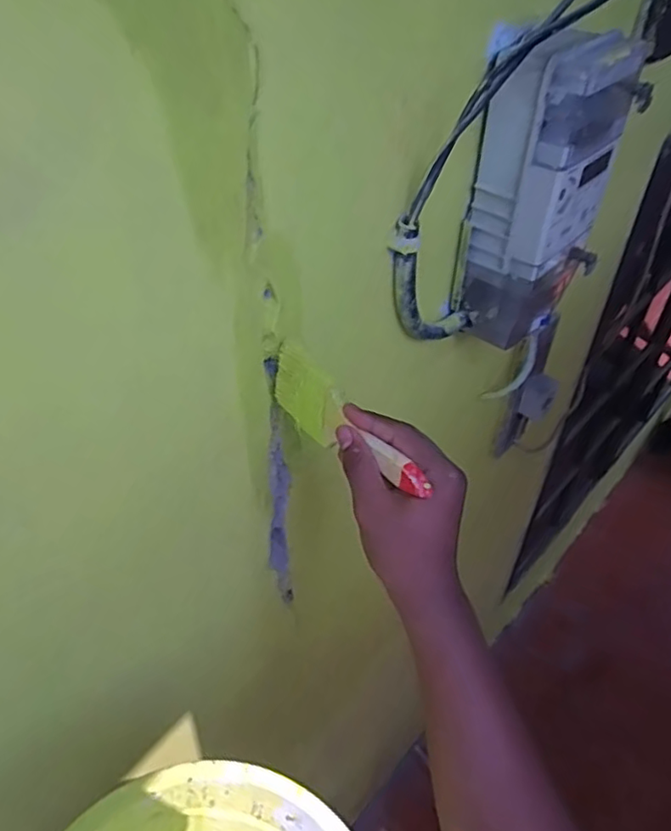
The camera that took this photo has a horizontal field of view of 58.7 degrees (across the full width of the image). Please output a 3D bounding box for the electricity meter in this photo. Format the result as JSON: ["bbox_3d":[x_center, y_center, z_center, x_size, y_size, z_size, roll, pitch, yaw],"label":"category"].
[{"bbox_3d":[0.215,-0.221,0.609,0.141,0.277,0.082,-30,51,-26],"label":"electricity meter"}]

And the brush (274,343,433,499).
[{"bbox_3d":[0.004,0.008,0.444,0.009,0.056,0.172,-15,40,-38],"label":"brush"}]

